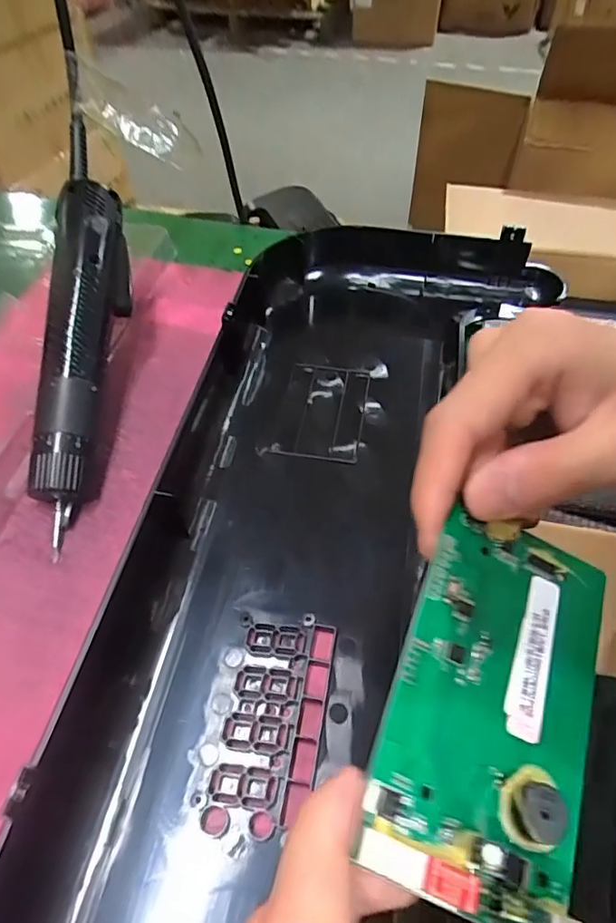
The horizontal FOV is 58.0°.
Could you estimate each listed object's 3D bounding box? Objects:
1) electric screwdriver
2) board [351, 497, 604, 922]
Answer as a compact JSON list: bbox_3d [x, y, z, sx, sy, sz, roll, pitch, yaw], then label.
[{"bbox_3d":[-0.129,-0.079,0.320,0.035,0.028,0.245,-1,73,0],"label":"electric screwdriver"},{"bbox_3d":[0.055,0.066,0.158,0.059,0.008,0.104,26,60,-3],"label":"board"}]

